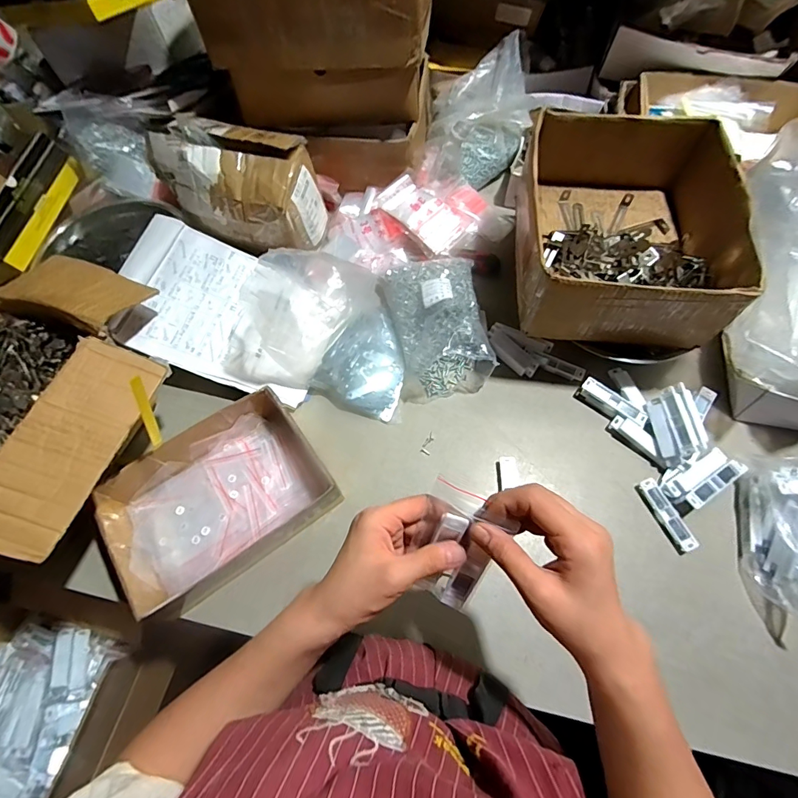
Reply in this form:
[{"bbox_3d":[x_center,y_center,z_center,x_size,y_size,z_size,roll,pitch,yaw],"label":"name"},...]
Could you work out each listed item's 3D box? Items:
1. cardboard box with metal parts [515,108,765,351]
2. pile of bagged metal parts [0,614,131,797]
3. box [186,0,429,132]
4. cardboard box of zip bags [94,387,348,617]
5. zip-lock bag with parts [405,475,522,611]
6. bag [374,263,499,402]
[{"bbox_3d":[0.304,-0.239,0.591,0.246,0.117,0.317,7,65,5],"label":"cardboard box with metal parts"},{"bbox_3d":[-0.538,0.467,0.588,0.202,0.085,0.277,9,65,6],"label":"pile of bagged metal parts"},{"bbox_3d":[-0.117,-0.596,0.662,0.314,0.233,0.257,3,65,3],"label":"box"},{"bbox_3d":[-0.226,0.123,0.545,0.242,0.067,0.177,-33,68,-13],"label":"cardboard box of zip bags"},{"bbox_3d":[0.046,0.127,0.362,0.071,0.112,0.019,25,25,17],"label":"zip-lock bag with parts"},{"bbox_3d":[0.063,-0.125,0.654,0.147,0.087,0.208,-11,65,-3],"label":"bag"}]

